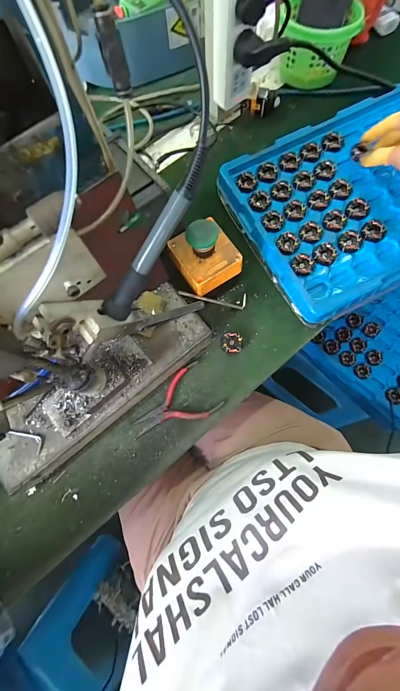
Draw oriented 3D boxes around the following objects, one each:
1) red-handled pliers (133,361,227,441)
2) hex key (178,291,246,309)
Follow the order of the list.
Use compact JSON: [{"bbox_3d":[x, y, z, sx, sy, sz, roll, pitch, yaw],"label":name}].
[{"bbox_3d":[-0.032,0.084,0.385,0.116,0.012,0.070,-39,78,-8],"label":"red-handled pliers"},{"bbox_3d":[0.019,-0.066,0.402,0.101,0.010,0.020,5,74,-25],"label":"hex key"}]

